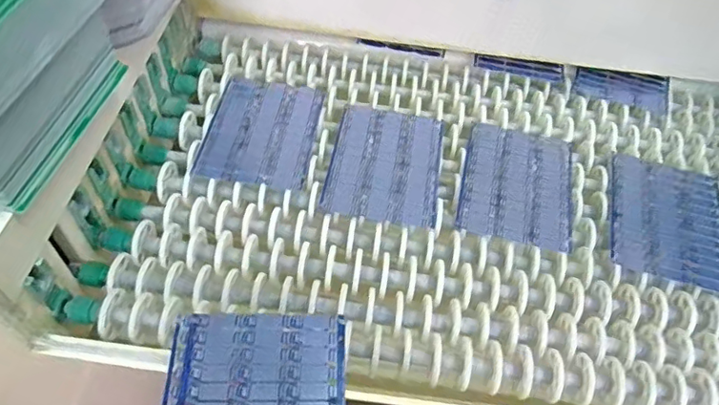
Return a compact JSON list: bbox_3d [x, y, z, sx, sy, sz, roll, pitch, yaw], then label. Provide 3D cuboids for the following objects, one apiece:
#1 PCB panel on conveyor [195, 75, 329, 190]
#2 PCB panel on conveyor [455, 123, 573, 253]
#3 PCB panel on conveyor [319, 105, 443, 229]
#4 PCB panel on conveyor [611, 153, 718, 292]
[{"bbox_3d":[-0.097,-0.074,0.552,0.106,0.006,0.138,9,54,2],"label":"PCB panel on conveyor"},{"bbox_3d":[0.157,-0.020,0.534,0.105,0.006,0.140,14,54,5],"label":"PCB panel on conveyor"},{"bbox_3d":[0.028,-0.041,0.538,0.107,0.007,0.138,9,56,4],"label":"PCB panel on conveyor"},{"bbox_3d":[0.300,0.014,0.522,0.108,0.010,0.140,16,54,7],"label":"PCB panel on conveyor"}]

